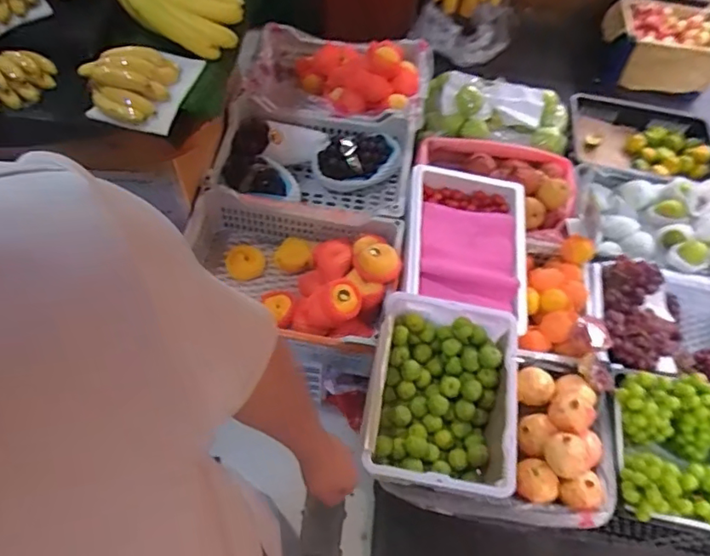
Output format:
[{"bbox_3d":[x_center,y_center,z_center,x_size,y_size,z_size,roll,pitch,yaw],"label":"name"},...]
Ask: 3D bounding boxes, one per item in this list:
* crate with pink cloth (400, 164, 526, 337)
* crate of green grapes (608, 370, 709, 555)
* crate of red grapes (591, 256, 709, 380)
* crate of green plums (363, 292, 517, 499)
[{"bbox_3d":[0.289,-0.094,1.454,0.314,0.097,0.462,7,59,0],"label":"crate with pink cloth"},{"bbox_3d":[0.833,0.466,1.353,0.482,0.325,0.368,12,59,3],"label":"crate of green grapes"},{"bbox_3d":[0.903,0.159,1.562,0.509,0.258,0.356,9,59,1],"label":"crate of red grapes"},{"bbox_3d":[0.184,0.254,1.204,0.302,0.148,0.411,10,59,2],"label":"crate of green plums"}]

